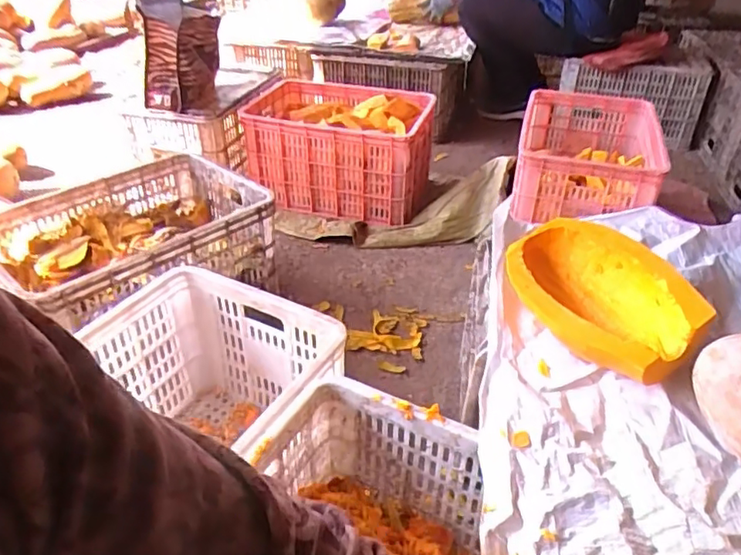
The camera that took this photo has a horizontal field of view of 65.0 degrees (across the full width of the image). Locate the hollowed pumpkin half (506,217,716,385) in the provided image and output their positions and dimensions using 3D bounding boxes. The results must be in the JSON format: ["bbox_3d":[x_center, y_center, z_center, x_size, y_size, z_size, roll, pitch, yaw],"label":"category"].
[{"bbox_3d":[0.289,0.025,0.744,0.163,0.102,0.247,-25,44,-31],"label":"hollowed pumpkin half"}]

